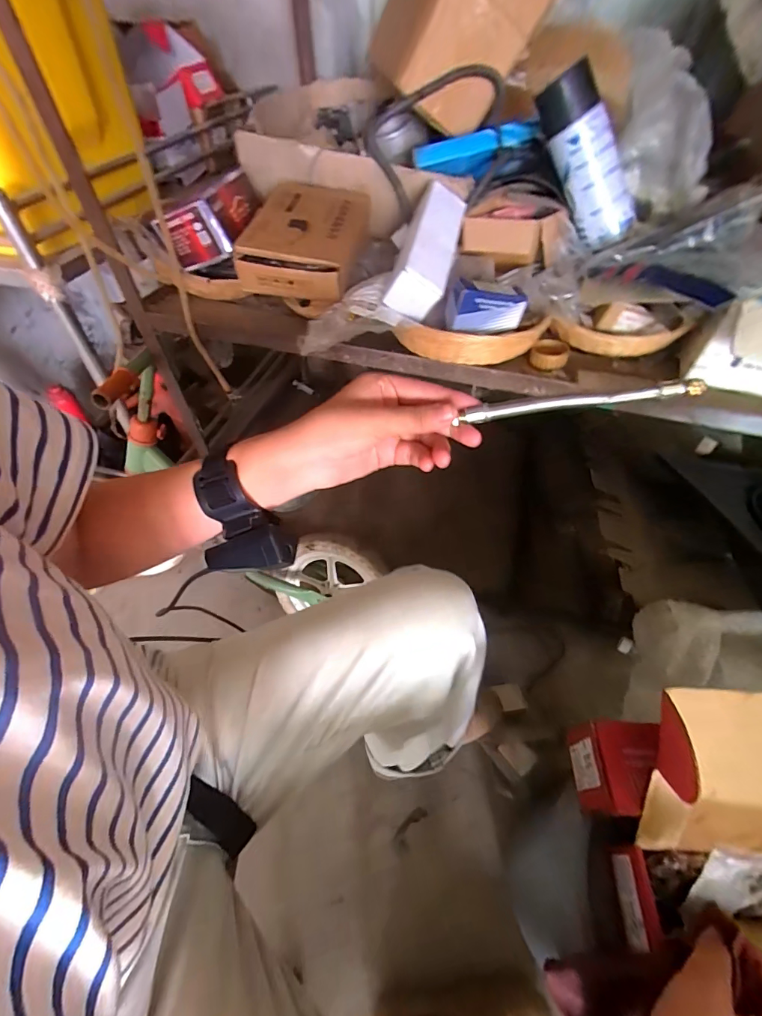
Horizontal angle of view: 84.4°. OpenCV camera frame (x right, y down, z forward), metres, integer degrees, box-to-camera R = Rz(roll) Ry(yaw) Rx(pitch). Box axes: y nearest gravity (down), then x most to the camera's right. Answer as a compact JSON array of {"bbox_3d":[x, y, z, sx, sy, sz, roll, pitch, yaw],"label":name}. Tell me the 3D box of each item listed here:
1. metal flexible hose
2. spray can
[{"bbox_3d":[0.134,-0.073,0.288,0.159,0.009,0.011,-6,52,6],"label":"metal flexible hose"},{"bbox_3d":[0.270,-0.450,0.549,0.067,0.201,0.056,-9,39,46],"label":"spray can"}]

